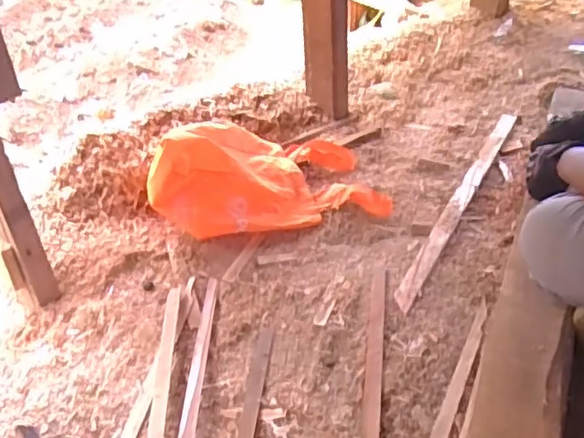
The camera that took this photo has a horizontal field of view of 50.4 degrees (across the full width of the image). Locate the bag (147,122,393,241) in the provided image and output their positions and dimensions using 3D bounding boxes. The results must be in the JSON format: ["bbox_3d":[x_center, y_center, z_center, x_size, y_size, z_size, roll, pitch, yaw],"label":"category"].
[{"bbox_3d":[-0.061,-0.137,1.335,0.474,0.203,0.305,-10,38,-4],"label":"bag"}]

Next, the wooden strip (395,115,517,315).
[{"bbox_3d":[0.359,-0.049,1.299,0.041,0.012,0.711,15,44,26],"label":"wooden strip"}]

